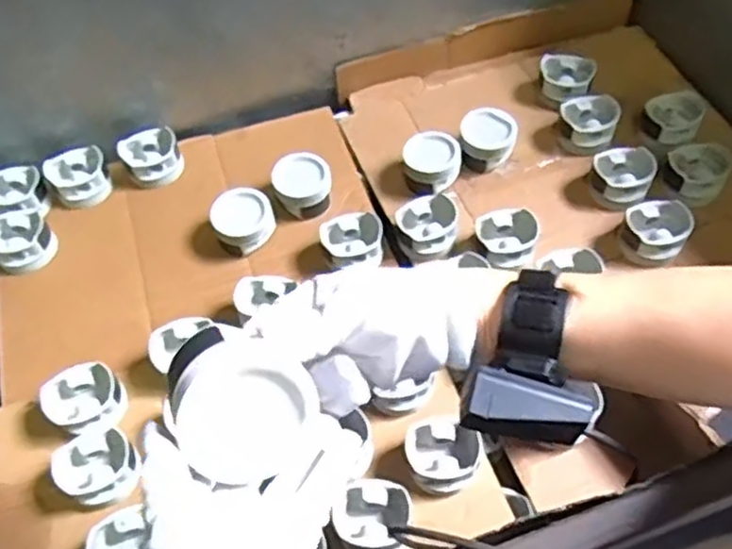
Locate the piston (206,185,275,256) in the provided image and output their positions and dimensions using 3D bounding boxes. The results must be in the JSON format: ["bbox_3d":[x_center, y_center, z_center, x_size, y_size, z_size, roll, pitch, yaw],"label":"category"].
[{"bbox_3d":[-0.157,-0.067,0.901,0.077,0.057,0.072,-2,57,3],"label":"piston"}]

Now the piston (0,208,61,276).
[{"bbox_3d":[-0.442,-0.042,0.901,0.090,0.043,0.079,30,64,21],"label":"piston"}]

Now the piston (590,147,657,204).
[{"bbox_3d":[0.328,-0.128,0.905,0.077,0.037,0.076,26,62,19],"label":"piston"}]

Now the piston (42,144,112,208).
[{"bbox_3d":[-0.385,-0.130,0.955,0.079,0.046,0.084,-36,62,-18],"label":"piston"}]

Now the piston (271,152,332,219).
[{"bbox_3d":[-0.082,-0.117,0.926,0.072,0.052,0.069,-2,57,3],"label":"piston"}]

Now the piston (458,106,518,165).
[{"bbox_3d":[0.166,-0.183,0.958,0.073,0.052,0.073,-2,57,3],"label":"piston"}]

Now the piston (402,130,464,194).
[{"bbox_3d":[0.088,-0.148,0.936,0.077,0.044,0.077,-2,57,3],"label":"piston"}]

